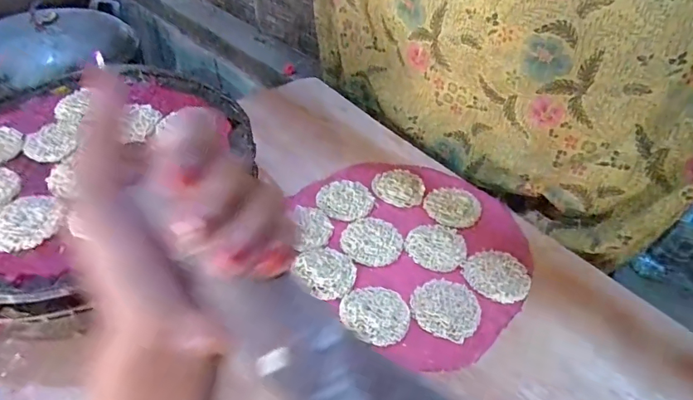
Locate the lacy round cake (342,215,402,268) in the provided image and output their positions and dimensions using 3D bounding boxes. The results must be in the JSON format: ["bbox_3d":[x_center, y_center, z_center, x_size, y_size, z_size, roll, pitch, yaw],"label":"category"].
[{"bbox_3d":[0.035,0.053,0.634,0.079,0.008,0.083,1,42,-1],"label":"lacy round cake"}]

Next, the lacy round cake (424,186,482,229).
[{"bbox_3d":[0.157,0.007,0.695,0.080,0.004,0.084,1,42,-1],"label":"lacy round cake"}]

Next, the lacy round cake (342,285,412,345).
[{"bbox_3d":[0.034,0.130,0.550,0.078,0.013,0.077,1,42,-1],"label":"lacy round cake"}]

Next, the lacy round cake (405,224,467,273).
[{"bbox_3d":[0.120,0.062,0.634,0.077,0.006,0.077,1,42,-1],"label":"lacy round cake"}]

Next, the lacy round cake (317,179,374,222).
[{"bbox_3d":[-0.001,0.000,0.690,0.078,0.007,0.081,1,42,-1],"label":"lacy round cake"}]

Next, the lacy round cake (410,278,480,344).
[{"bbox_3d":[0.118,0.127,0.564,0.079,0.008,0.079,1,42,-1],"label":"lacy round cake"}]

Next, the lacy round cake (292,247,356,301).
[{"bbox_3d":[-0.024,0.085,0.584,0.071,0.012,0.077,1,42,-1],"label":"lacy round cake"}]

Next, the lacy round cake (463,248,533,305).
[{"bbox_3d":[0.193,0.095,0.602,0.078,0.006,0.074,1,42,-1],"label":"lacy round cake"}]

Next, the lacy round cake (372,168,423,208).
[{"bbox_3d":[0.078,-0.023,0.721,0.074,0.004,0.091,5,42,4],"label":"lacy round cake"}]

